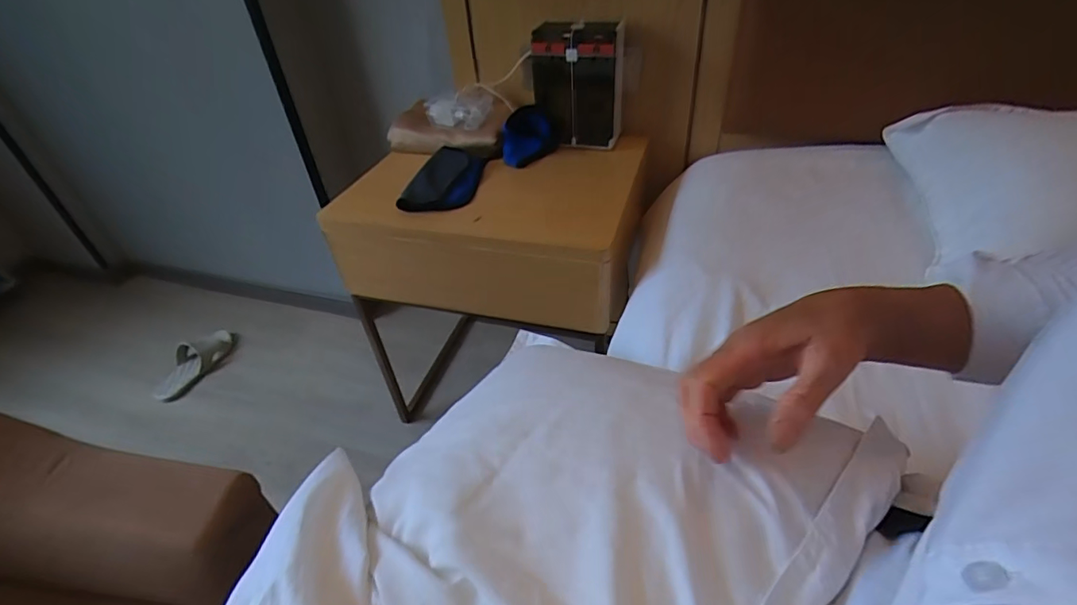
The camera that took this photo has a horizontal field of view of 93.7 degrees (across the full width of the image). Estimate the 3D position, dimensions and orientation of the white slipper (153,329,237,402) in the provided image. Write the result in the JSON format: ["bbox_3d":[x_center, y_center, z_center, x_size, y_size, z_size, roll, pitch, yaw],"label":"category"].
[{"bbox_3d":[-1.024,0.173,1.503,0.097,0.070,0.266,11,43,18],"label":"white slipper"}]

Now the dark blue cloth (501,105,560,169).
[{"bbox_3d":[-0.019,-0.344,1.052,0.117,0.126,0.058,-2,40,4],"label":"dark blue cloth"}]

